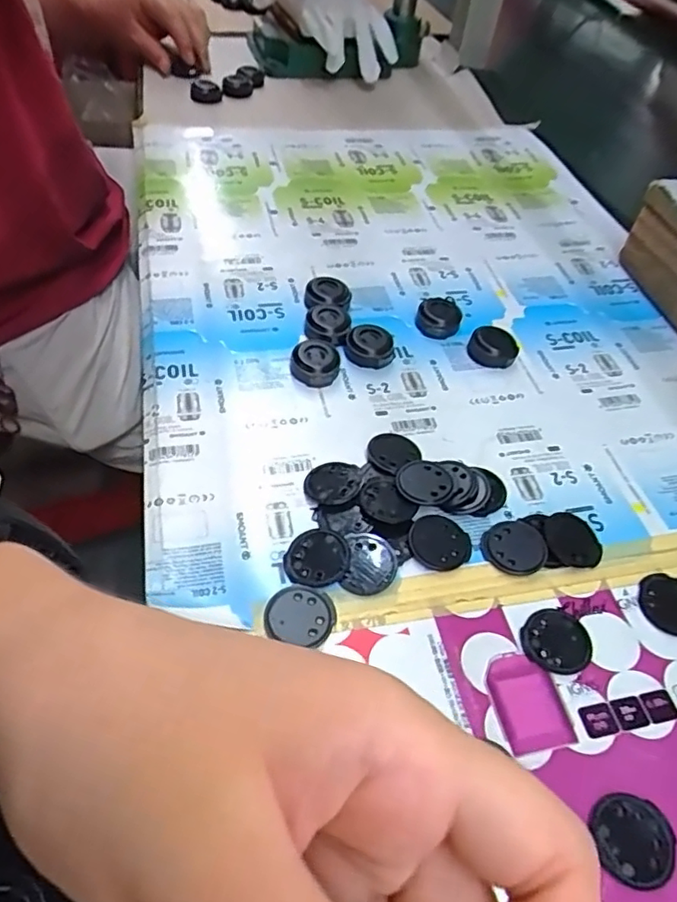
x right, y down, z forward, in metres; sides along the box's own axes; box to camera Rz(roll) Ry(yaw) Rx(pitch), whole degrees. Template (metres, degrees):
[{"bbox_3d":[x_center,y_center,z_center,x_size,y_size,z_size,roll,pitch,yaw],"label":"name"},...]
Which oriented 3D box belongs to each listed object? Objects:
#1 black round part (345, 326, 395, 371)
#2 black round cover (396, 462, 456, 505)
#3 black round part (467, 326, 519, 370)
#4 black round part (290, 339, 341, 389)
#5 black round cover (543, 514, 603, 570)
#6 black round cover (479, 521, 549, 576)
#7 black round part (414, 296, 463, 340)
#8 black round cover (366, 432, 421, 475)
[{"bbox_3d":[0.019,-0.065,0.377,0.029,0.016,0.029,3,50,-3],"label":"black round part"},{"bbox_3d":[0.045,0.016,0.311,0.029,0.005,0.024,23,51,14],"label":"black round cover"},{"bbox_3d":[0.099,-0.066,0.388,0.031,0.014,0.031,3,50,-3],"label":"black round part"},{"bbox_3d":[-0.014,-0.055,0.364,0.029,0.015,0.031,3,50,-3],"label":"black round part"},{"bbox_3d":[0.118,0.046,0.305,0.030,0.005,0.027,38,56,24],"label":"black round cover"},{"bbox_3d":[0.088,0.048,0.299,0.032,0.005,0.028,-27,57,-25],"label":"black round cover"},{"bbox_3d":[0.067,-0.088,0.399,0.029,0.018,0.029,3,50,-3],"label":"black round part"},{"bbox_3d":[0.029,0.000,0.326,0.028,0.004,0.026,3,50,-3],"label":"black round cover"}]

